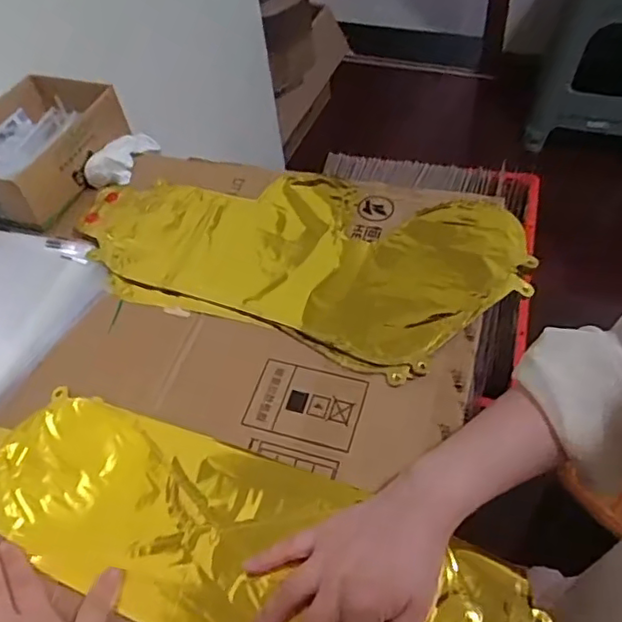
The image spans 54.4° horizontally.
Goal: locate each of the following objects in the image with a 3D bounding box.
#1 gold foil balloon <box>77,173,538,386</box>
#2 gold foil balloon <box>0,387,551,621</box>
[{"bbox_3d":[-0.019,-0.058,0.586,0.421,0.012,0.212,10,53,12],"label":"gold foil balloon"},{"bbox_3d":[-0.065,0.162,0.432,0.422,0.012,0.135,16,55,16],"label":"gold foil balloon"}]

